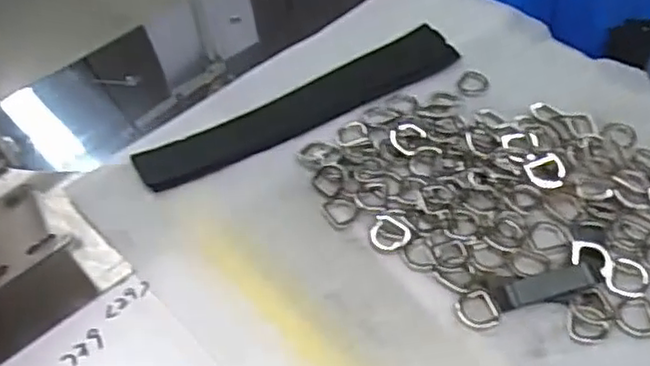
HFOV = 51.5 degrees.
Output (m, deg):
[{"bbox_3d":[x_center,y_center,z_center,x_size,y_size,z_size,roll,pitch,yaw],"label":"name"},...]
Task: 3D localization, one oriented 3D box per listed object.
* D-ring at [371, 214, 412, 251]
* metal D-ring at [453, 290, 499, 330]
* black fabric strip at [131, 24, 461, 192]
[{"bbox_3d":[0.032,0.024,0.340,0.019,0.004,0.022,-28,54,-16],"label":"D-ring"},{"bbox_3d":[0.070,0.059,0.311,0.020,0.004,0.020,-3,51,3],"label":"metal D-ring"},{"bbox_3d":[-0.013,-0.049,0.400,0.203,0.010,0.036,-25,53,-15],"label":"black fabric strip"}]

